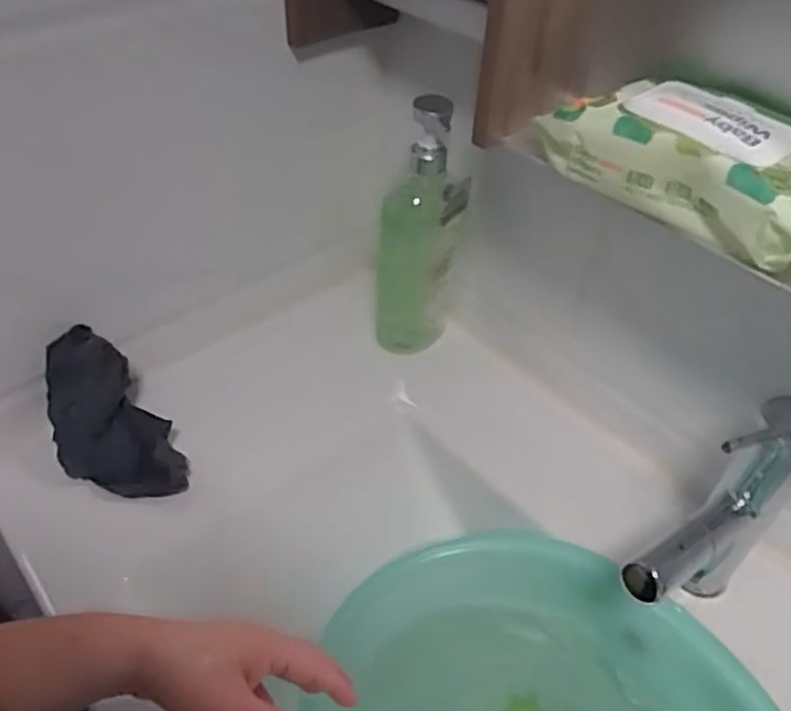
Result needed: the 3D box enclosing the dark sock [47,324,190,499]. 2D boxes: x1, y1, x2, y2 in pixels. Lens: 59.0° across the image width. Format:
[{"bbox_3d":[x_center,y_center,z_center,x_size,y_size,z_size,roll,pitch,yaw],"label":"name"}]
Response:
[{"bbox_3d":[-0.267,0.065,0.649,0.093,0.046,0.176,-35,87,4],"label":"dark sock"}]

